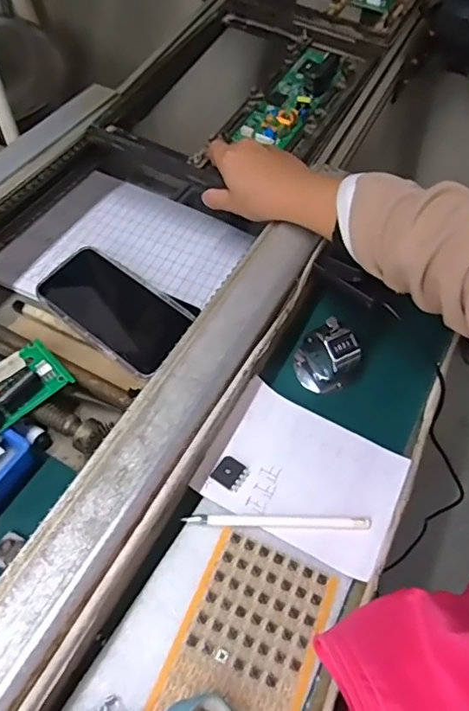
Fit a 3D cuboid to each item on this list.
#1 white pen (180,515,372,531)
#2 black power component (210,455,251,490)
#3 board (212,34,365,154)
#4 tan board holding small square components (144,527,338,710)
[{"bbox_3d":[0.032,0.121,0.374,0.134,0.006,0.009,2,55,-4],"label":"white pen"},{"bbox_3d":[-0.002,0.087,0.387,0.022,0.005,0.023,35,59,18],"label":"black power component"},{"bbox_3d":[0.071,-0.306,0.600,0.094,0.025,0.224,25,60,12],"label":"board"},{"bbox_3d":[0.009,0.185,0.334,0.084,0.010,0.124,22,56,10],"label":"tan board holding small square components"}]

